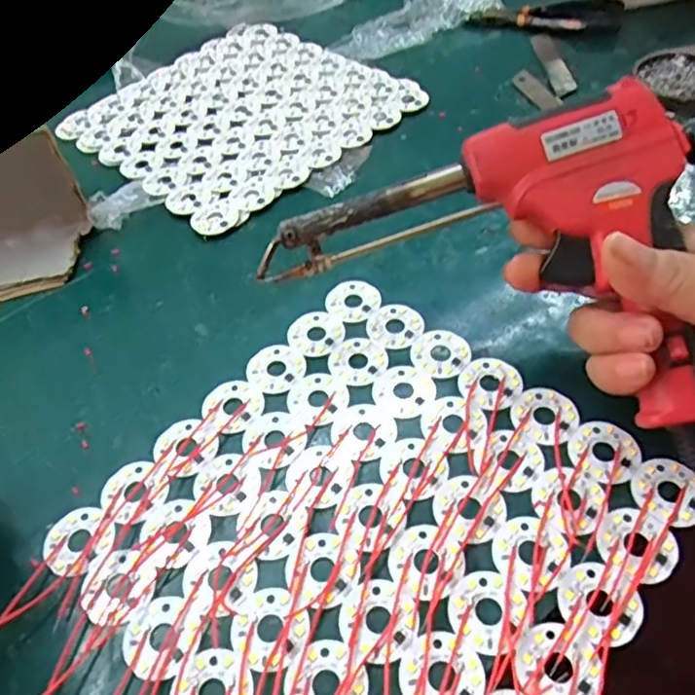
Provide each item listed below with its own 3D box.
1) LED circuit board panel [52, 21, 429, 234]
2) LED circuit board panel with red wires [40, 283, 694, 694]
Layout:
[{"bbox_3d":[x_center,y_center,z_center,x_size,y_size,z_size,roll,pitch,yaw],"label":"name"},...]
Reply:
[{"bbox_3d":[-0.085,-0.189,0.499,0.213,0.004,0.216,36,63,29],"label":"LED circuit board panel"},{"bbox_3d":[0.011,0.074,0.277,0.213,0.004,0.211,33,62,28],"label":"LED circuit board panel with red wires"}]

